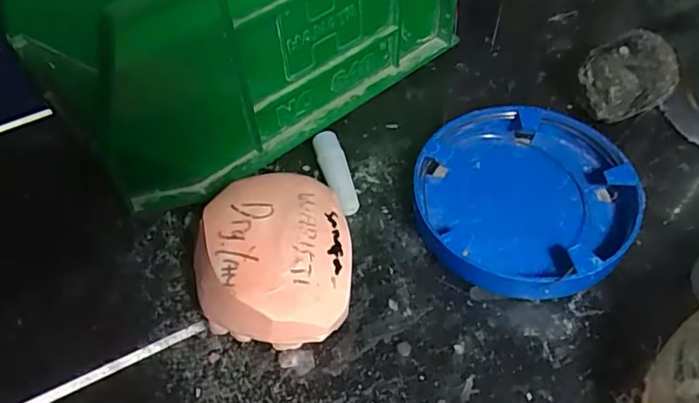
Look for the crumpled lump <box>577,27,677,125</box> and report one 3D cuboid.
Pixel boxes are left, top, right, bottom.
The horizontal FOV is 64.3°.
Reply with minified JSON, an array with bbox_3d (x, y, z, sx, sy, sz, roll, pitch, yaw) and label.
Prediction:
[{"bbox_3d":[0.112,-0.047,0.225,0.031,0.033,0.024,-20,55,-10],"label":"crumpled lump"}]

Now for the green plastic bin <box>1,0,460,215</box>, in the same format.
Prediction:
[{"bbox_3d":[-0.046,-0.086,0.232,0.166,0.088,0.106,-37,59,-21],"label":"green plastic bin"}]

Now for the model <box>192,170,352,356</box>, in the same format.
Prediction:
[{"bbox_3d":[-0.024,0.019,0.188,0.048,0.031,0.060,-3,54,2],"label":"model"}]

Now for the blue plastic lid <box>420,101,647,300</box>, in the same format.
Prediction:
[{"bbox_3d":[0.066,-0.004,0.208,0.075,0.015,0.081,-2,54,3],"label":"blue plastic lid"}]

